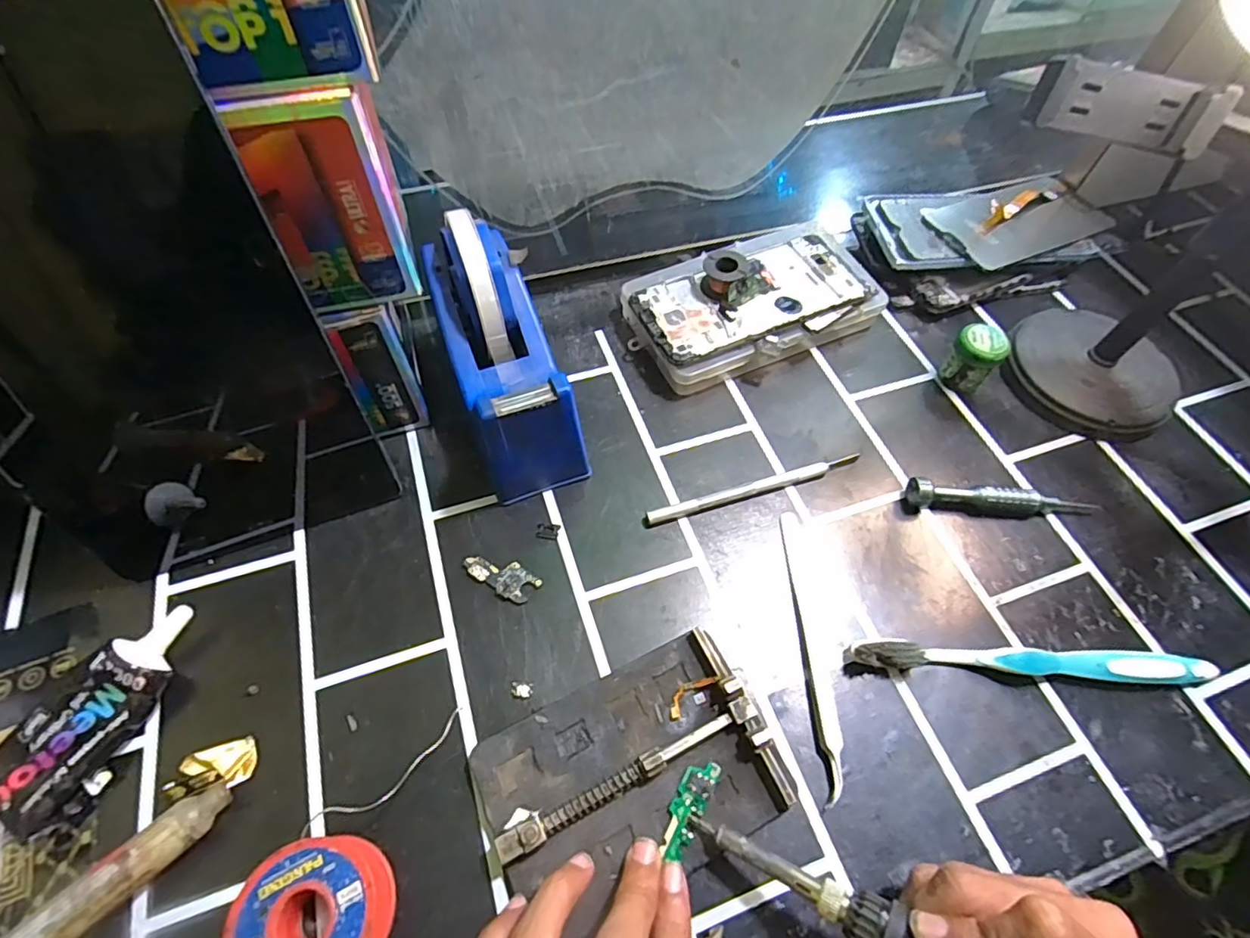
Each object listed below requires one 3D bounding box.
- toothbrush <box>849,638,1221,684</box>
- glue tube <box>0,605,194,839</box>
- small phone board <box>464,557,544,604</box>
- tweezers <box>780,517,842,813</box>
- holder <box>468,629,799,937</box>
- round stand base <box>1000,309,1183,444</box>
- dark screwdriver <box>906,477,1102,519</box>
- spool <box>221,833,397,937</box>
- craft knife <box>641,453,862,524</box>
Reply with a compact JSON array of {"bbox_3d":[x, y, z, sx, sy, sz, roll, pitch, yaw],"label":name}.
[{"bbox_3d":[0.208,0.099,0.300,0.183,0.015,0.015,3,57,0],"label":"toothbrush"},{"bbox_3d":[-0.241,0.111,0.271,0.042,0.026,0.094,32,62,17],"label":"glue tube"},{"bbox_3d":[-0.068,0.058,0.322,0.042,0.004,0.020,30,61,16],"label":"small phone board"},{"bbox_3d":[0.098,0.089,0.307,0.011,0.006,0.146,0,57,-2],"label":"tweezers"},{"bbox_3d":[0.004,0.136,0.264,0.127,0.017,0.087,-23,61,-16],"label":"holder"},{"bbox_3d":[0.317,-0.067,0.400,0.104,0.035,0.095,1,57,-1],"label":"round stand base"},{"bbox_3d":[0.227,0.018,0.351,0.111,0.018,0.019,2,57,0],"label":"dark screwdriver"},{"bbox_3d":[-0.122,0.178,0.232,0.053,0.028,0.052,1,57,-1],"label":"spool"},{"bbox_3d":[0.079,0.012,0.354,0.137,0.008,0.008,-15,59,-11],"label":"craft knife"}]

